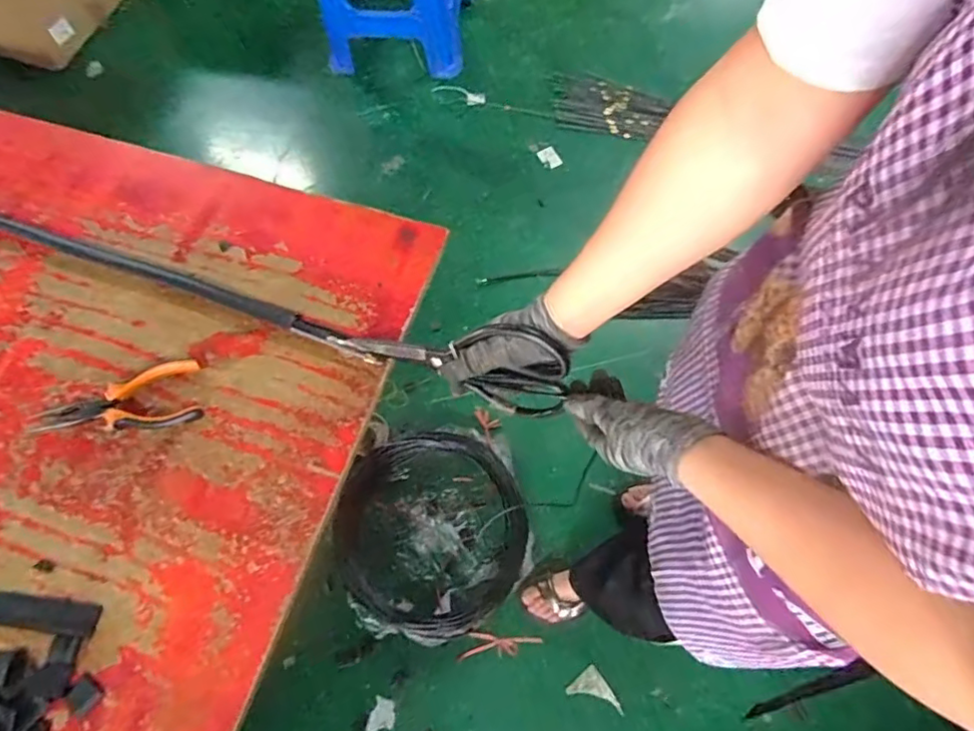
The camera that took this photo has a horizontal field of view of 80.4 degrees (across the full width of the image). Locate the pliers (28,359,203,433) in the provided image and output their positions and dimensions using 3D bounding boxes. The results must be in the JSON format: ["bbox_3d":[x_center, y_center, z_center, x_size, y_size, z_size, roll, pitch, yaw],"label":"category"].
[{"bbox_3d":[-0.366,0.040,0.564,0.167,0.017,0.060,-13,67,-2],"label":"pliers"}]

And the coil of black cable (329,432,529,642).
[{"bbox_3d":[-0.126,0.356,1.234,0.415,0.074,0.417,-1,70,2],"label":"coil of black cable"}]

